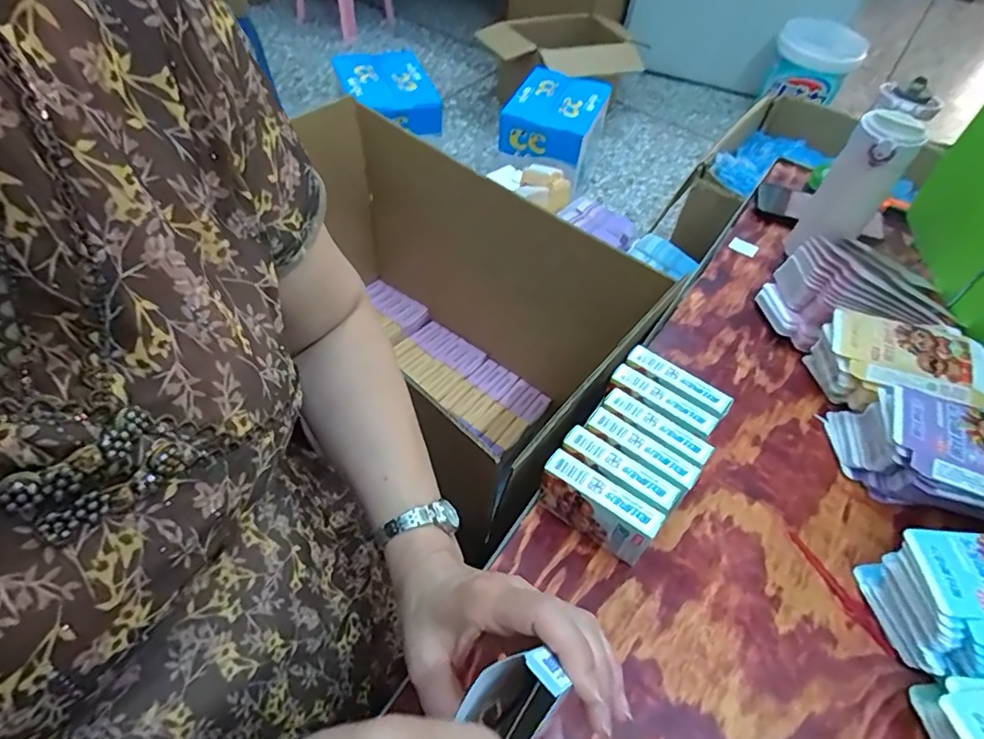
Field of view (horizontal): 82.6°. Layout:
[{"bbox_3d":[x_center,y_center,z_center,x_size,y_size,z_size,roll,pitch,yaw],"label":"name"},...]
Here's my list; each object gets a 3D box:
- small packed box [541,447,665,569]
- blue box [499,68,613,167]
[{"bbox_3d":[0.080,0.110,0.438,0.090,0.068,0.022,33,56,19],"label":"small packed box"},{"bbox_3d":[0.170,-0.688,1.514,0.235,0.103,0.296,20,52,10],"label":"blue box"}]

